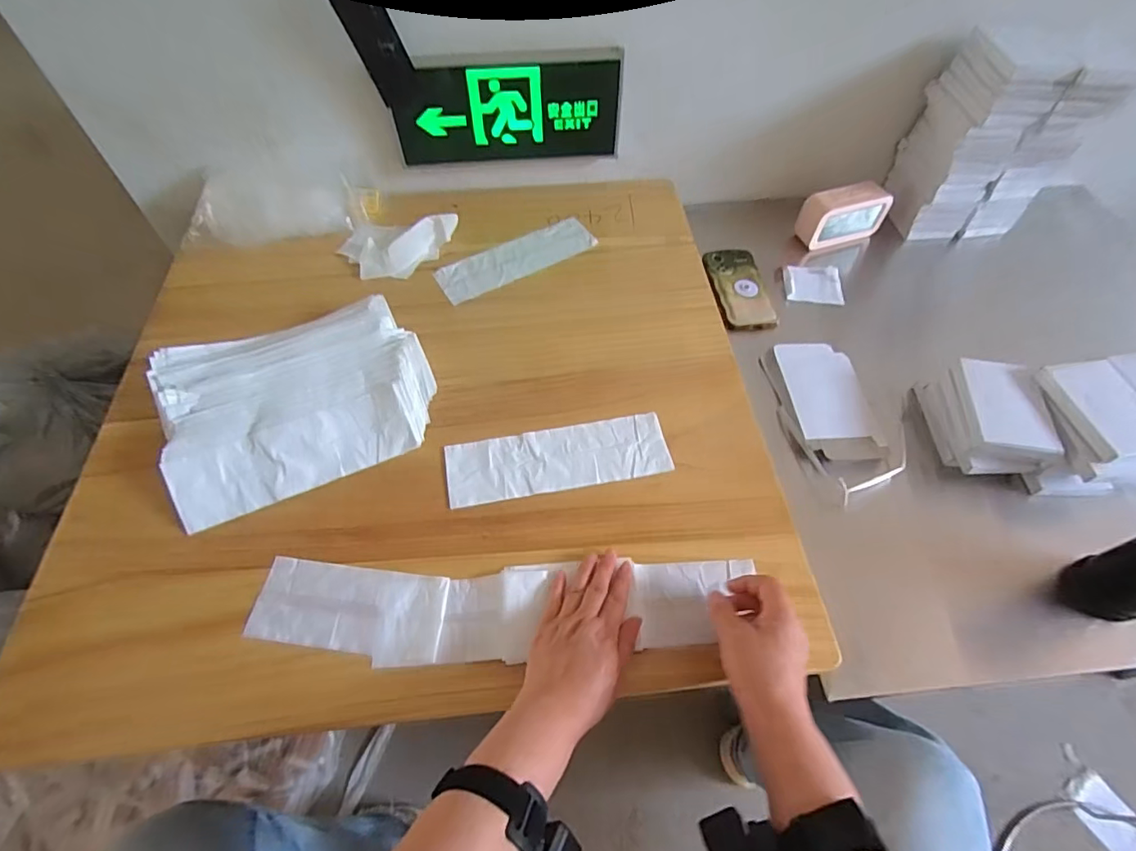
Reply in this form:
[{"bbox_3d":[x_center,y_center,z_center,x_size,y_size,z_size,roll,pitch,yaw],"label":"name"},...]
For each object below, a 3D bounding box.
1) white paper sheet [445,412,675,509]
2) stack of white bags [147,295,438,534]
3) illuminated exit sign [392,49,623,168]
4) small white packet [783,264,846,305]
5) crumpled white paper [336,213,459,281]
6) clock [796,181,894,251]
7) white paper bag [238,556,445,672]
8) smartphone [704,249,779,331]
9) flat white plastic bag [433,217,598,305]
[{"bbox_3d":[-0.011,0.037,0.616,0.248,0.005,0.080,-9,58,-6],"label":"white paper sheet"},{"bbox_3d":[-0.315,-0.039,0.637,0.293,0.051,0.235,-21,59,-14],"label":"stack of white bags"},{"bbox_3d":[-0.086,-0.459,0.792,0.322,0.142,0.031,-4,56,-3],"label":"illuminated exit sign"},{"bbox_3d":[0.386,-0.223,0.848,0.091,0.021,0.072,0,56,0],"label":"small white packet"},{"bbox_3d":[-0.248,-0.262,0.787,0.160,0.034,0.103,-1,56,-1],"label":"crumpled white paper"},{"bbox_3d":[0.452,-0.350,0.884,0.143,0.075,0.053,-17,58,-12],"label":"clock"},{"bbox_3d":[-0.212,0.180,0.527,0.183,0.008,0.083,7,56,4],"label":"white paper bag"},{"bbox_3d":[0.261,-0.211,0.825,0.083,0.016,0.163,-6,56,-5],"label":"smartphone"},{"bbox_3d":[-0.074,-0.250,0.801,0.242,0.007,0.079,-27,60,-18],"label":"flat white plastic bag"}]

